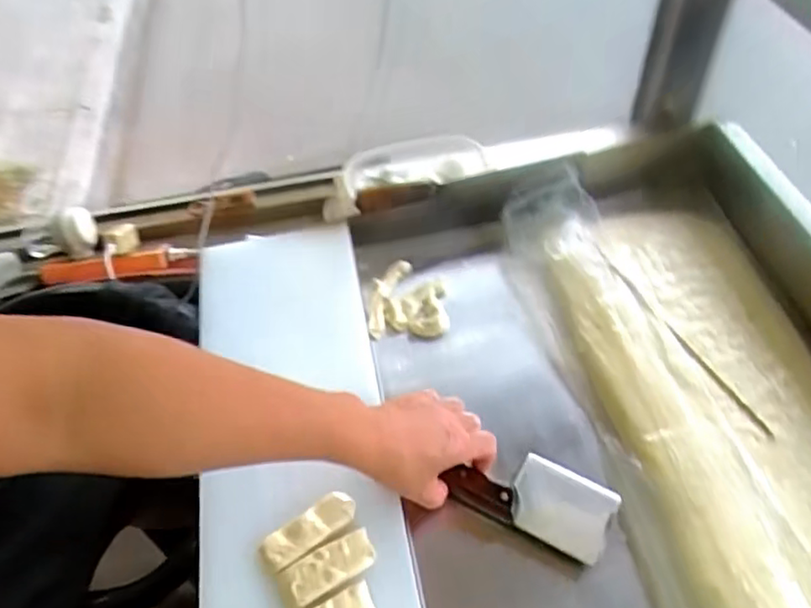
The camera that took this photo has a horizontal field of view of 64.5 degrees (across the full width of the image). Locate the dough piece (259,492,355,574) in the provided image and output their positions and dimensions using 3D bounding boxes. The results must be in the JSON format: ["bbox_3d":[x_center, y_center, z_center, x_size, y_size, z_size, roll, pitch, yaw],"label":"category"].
[{"bbox_3d":[-0.085,0.199,0.566,0.090,0.013,0.032,-30,55,-20],"label":"dough piece"}]

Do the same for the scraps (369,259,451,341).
[{"bbox_3d":[0.005,-0.011,0.754,0.087,0.033,0.112,1,50,3],"label":"scraps"}]

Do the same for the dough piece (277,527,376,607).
[{"bbox_3d":[-0.065,0.223,0.543,0.082,0.011,0.035,-24,53,-17],"label":"dough piece"}]

